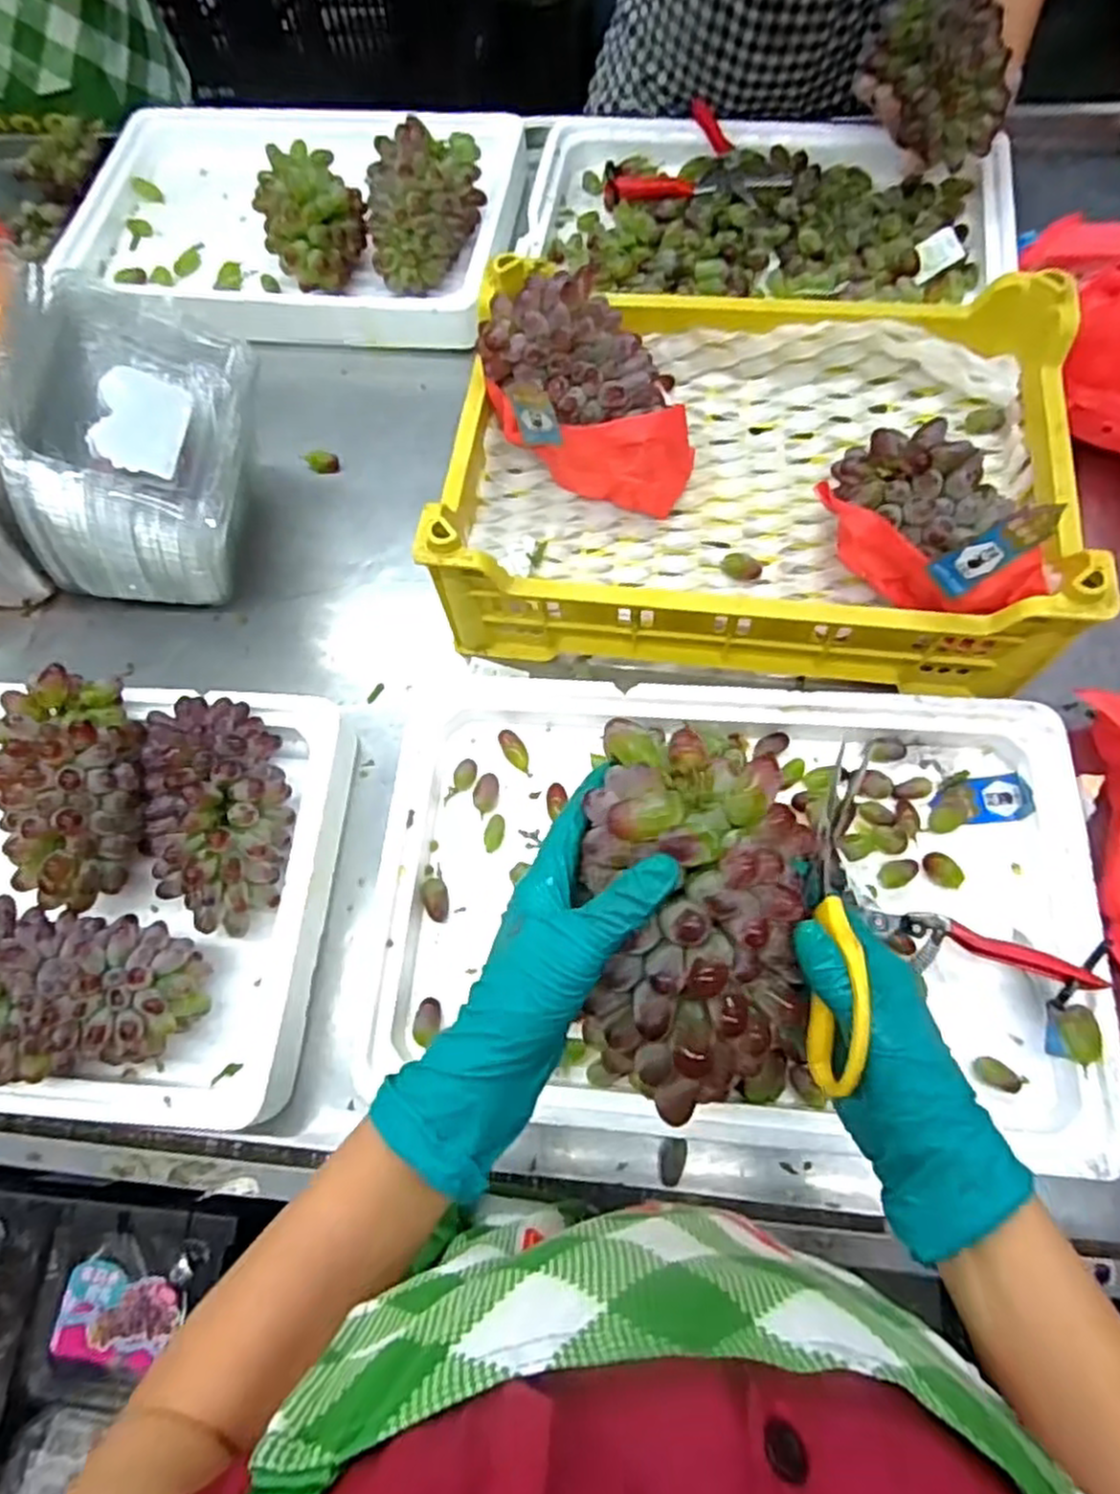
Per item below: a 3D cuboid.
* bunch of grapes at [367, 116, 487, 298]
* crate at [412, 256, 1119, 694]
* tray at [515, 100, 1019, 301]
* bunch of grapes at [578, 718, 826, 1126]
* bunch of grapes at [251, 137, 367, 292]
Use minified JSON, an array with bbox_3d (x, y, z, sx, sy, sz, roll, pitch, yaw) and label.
[{"bbox_3d":[-0.138,-0.541,0.741,0.103,0.084,0.150,4,66,5],"label":"bunch of grapes"},{"bbox_3d":[0.147,-0.221,0.589,0.446,0.147,0.308,6,69,7],"label":"crate"},{"bbox_3d":[0.217,-0.580,0.804,0.496,0.042,0.280,4,68,6],"label":"tray"},{"bbox_3d":[0.060,0.070,0.334,0.104,0.089,0.166,2,66,3],"label":"bunch of grapes"},{"bbox_3d":[-0.249,-0.531,0.756,0.104,0.084,0.133,-18,66,-6],"label":"bunch of grapes"}]

